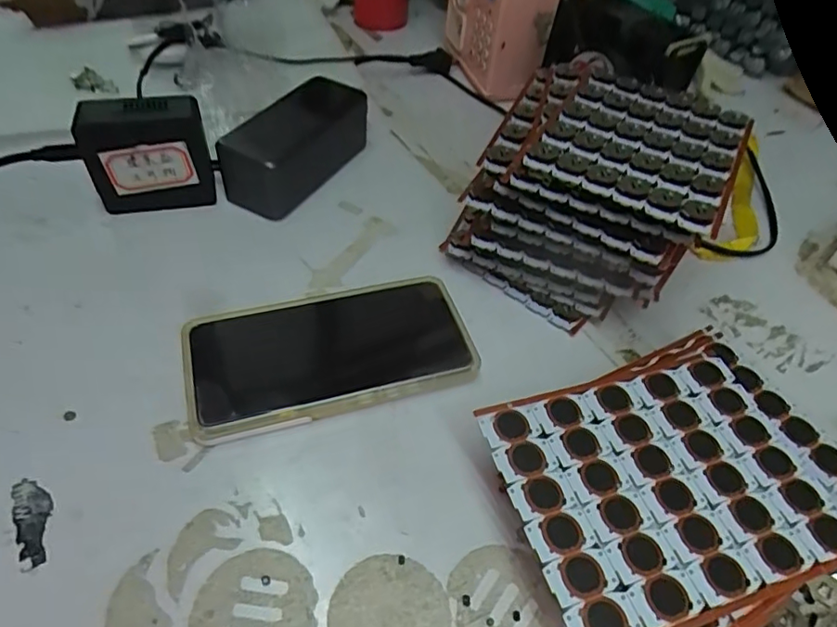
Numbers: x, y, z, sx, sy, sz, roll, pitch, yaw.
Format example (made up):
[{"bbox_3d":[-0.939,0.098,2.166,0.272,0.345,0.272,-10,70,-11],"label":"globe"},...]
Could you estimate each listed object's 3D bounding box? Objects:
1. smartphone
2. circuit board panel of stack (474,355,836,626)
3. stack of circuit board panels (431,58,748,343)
[{"bbox_3d":[-0.052,0.022,0.335,0.165,0.013,0.083,-12,52,-16],"label":"smartphone"},{"bbox_3d":[0.120,0.077,0.269,0.159,0.005,0.123,-11,51,-15],"label":"circuit board panel of stack"},{"bbox_3d":[0.119,-0.084,0.388,0.151,0.101,0.155,27,52,16],"label":"stack of circuit board panels"}]

